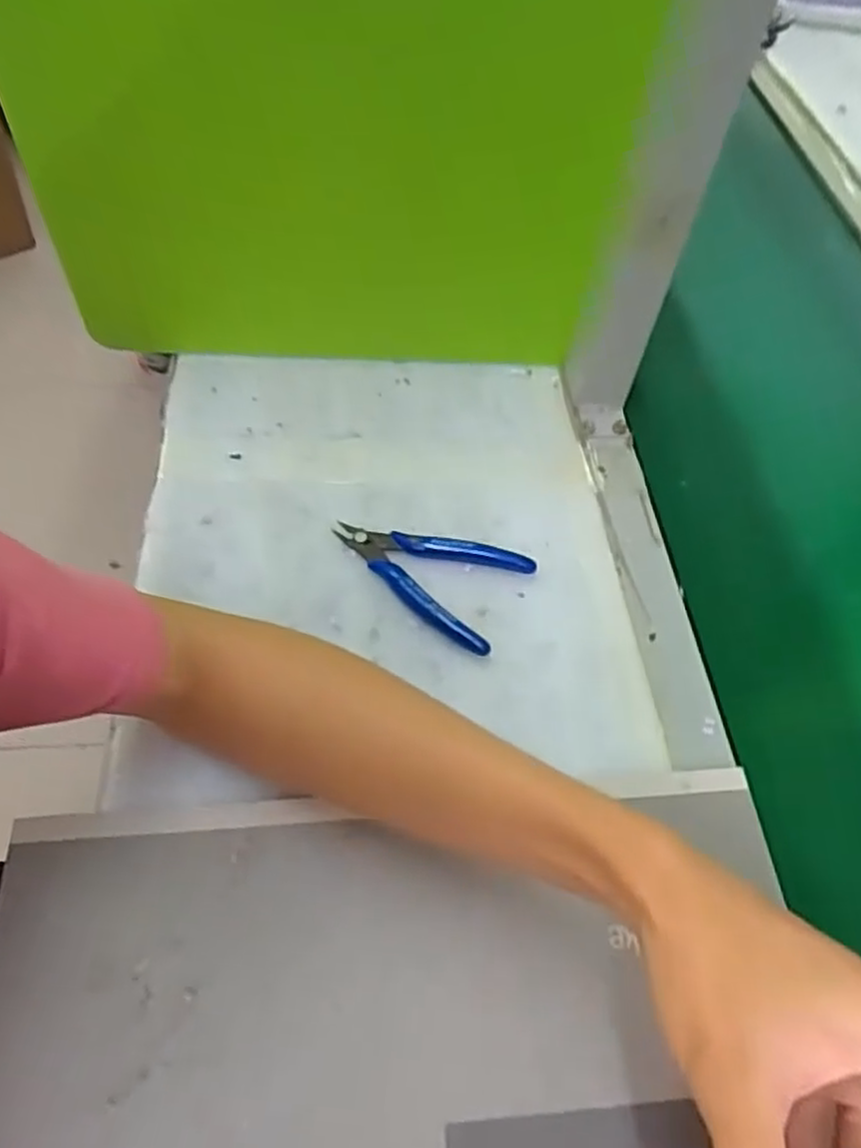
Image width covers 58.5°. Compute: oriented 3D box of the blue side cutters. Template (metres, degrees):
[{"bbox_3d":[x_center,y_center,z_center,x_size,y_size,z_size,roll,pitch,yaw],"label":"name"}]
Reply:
[{"bbox_3d":[-0.003,-0.005,0.473,0.119,0.010,0.071,28,57,14],"label":"blue side cutters"}]

